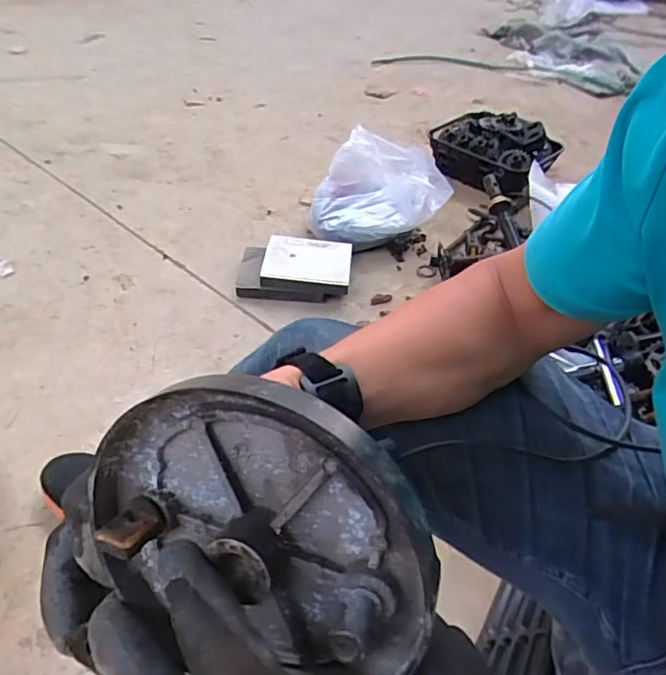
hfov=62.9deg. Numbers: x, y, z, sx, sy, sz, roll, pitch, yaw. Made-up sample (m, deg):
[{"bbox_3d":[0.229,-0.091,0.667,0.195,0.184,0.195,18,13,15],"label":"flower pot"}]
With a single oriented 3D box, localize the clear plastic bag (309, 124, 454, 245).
[{"bbox_3d":[0.099,-0.368,1.316,0.305,0.144,0.251,-5,46,-11],"label":"clear plastic bag"}]

